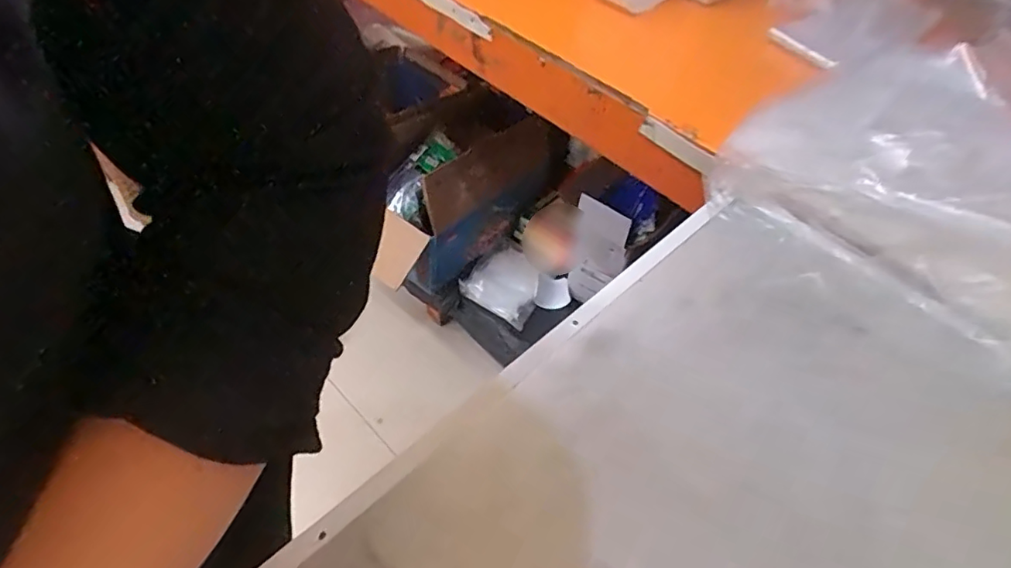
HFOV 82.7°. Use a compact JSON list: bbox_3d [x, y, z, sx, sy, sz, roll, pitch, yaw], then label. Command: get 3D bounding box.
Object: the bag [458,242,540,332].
[{"bbox_3d":[0.006,-0.006,1.207,0.152,0.047,0.171,25,56,17],"label":"bag"}]

